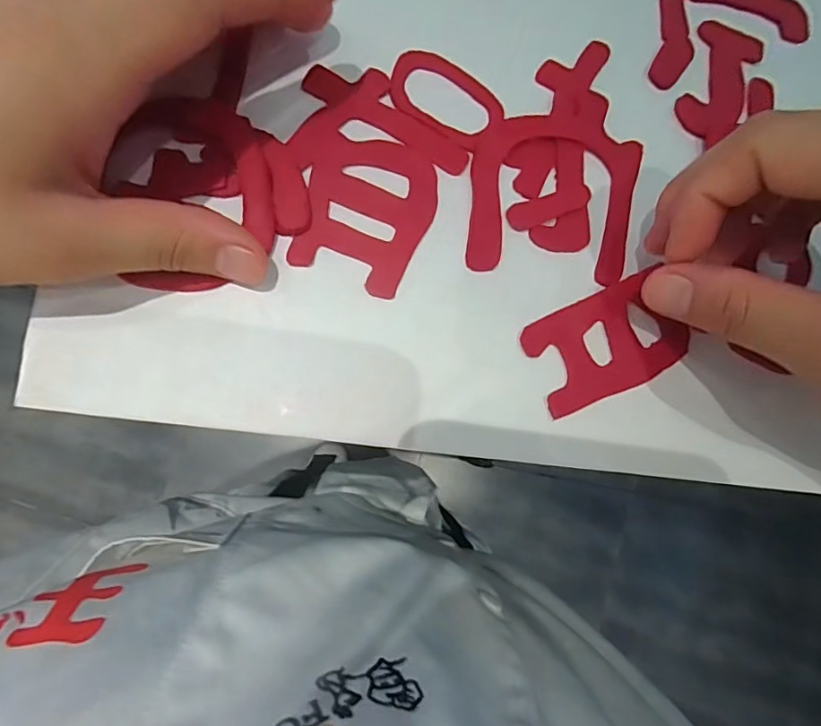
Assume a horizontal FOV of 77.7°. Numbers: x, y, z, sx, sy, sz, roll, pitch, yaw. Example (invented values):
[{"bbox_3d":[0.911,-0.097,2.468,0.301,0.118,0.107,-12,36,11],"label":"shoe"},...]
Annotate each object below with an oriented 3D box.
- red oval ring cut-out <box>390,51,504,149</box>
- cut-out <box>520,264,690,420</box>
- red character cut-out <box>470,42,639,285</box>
[{"bbox_3d":[0.013,-0.098,0.187,0.043,0.004,0.027,29,79,0],"label":"red oval ring cut-out"},{"bbox_3d":[0.069,-0.007,0.181,0.056,0.004,0.035,-24,85,-8],"label":"cut-out"},{"bbox_3d":[0.055,-0.076,0.188,0.060,0.004,0.089,7,82,-5],"label":"red character cut-out"}]

